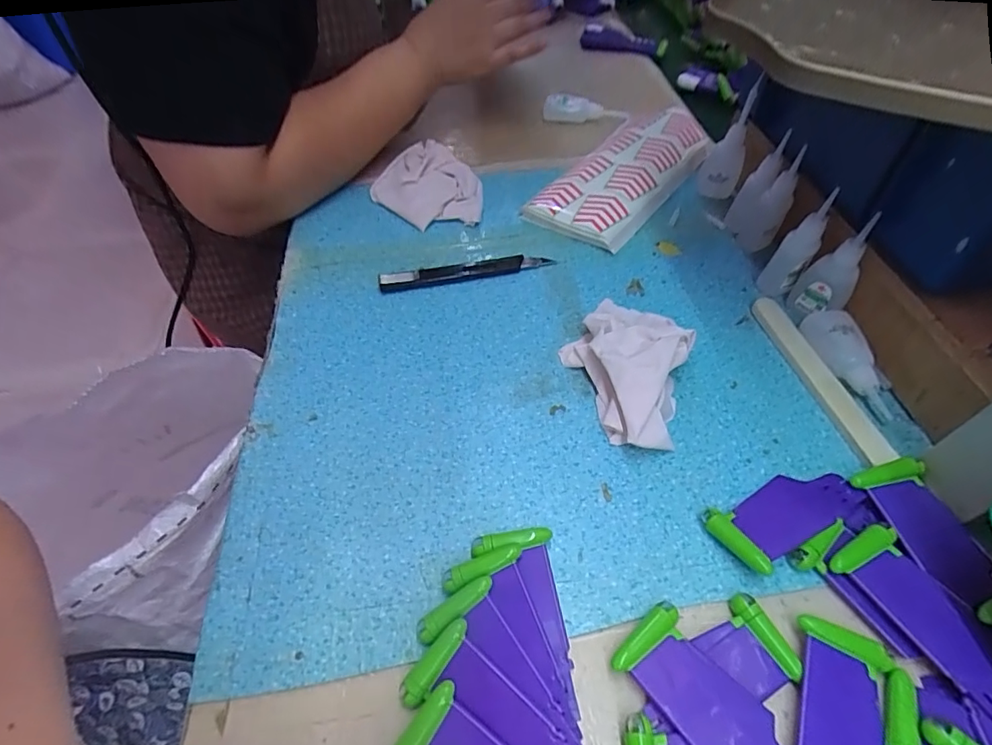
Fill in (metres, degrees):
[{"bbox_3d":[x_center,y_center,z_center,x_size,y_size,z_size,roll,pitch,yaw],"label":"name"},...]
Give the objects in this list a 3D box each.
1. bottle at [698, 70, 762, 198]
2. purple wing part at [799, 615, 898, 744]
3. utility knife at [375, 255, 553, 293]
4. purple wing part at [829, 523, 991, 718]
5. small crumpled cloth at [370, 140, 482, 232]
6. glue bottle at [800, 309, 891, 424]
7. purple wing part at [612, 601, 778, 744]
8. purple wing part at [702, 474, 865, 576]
[{"bbox_3d":[0.212,-0.207,0.463,0.033,0.099,0.025,11,53,11],"label":"bottle"},{"bbox_3d":[0.156,0.160,0.226,0.039,0.006,0.091,17,54,15],"label":"purple wing part"},{"bbox_3d":[-0.025,-0.087,0.428,0.143,0.011,0.016,-11,52,-6],"label":"utility knife"},{"bbox_3d":[0.215,0.120,0.250,0.040,0.008,0.088,-28,56,-18],"label":"purple wing part"},{"bbox_3d":[-0.069,-0.186,0.506,0.084,0.026,0.135,-32,57,-21],"label":"small crumpled cloth"},{"bbox_3d":[0.250,-0.008,0.354,0.034,0.023,0.084,-10,52,-5],"label":"glue bottle"},{"bbox_3d":[0.100,0.156,0.233,0.040,0.012,0.090,-37,59,-24],"label":"purple wing part"},{"bbox_3d":[0.164,0.079,0.290,0.085,0.013,0.040,-26,55,-17],"label":"purple wing part"}]

